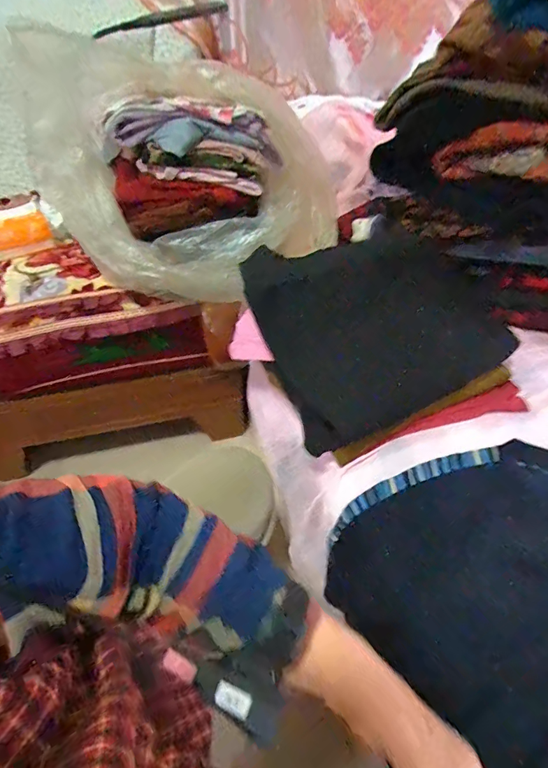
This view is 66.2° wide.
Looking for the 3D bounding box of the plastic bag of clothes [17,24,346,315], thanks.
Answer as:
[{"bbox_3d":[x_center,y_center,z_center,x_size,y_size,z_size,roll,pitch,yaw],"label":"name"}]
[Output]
[{"bbox_3d":[-0.149,-0.356,0.736,0.439,0.280,0.421,36,56,25],"label":"plastic bag of clothes"}]

